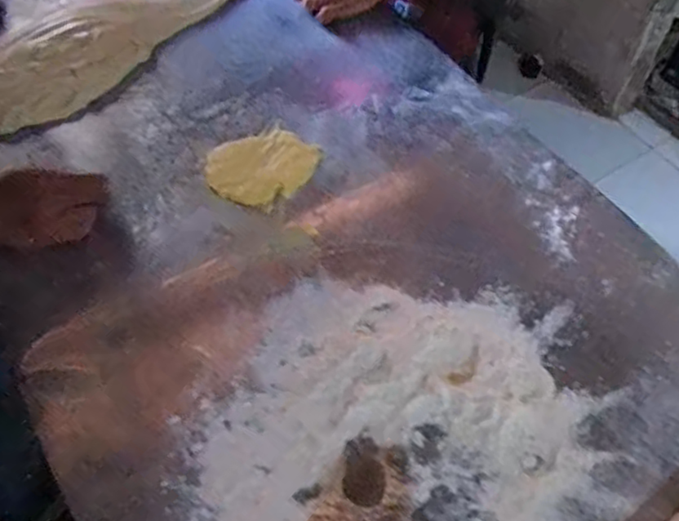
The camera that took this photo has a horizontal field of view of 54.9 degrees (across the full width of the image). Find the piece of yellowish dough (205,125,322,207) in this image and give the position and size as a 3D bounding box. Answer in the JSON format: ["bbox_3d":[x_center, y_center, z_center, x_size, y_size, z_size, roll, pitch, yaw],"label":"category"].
[{"bbox_3d":[-0.086,-0.109,0.749,0.125,0.008,0.096,-18,59,-12],"label":"piece of yellowish dough"}]

